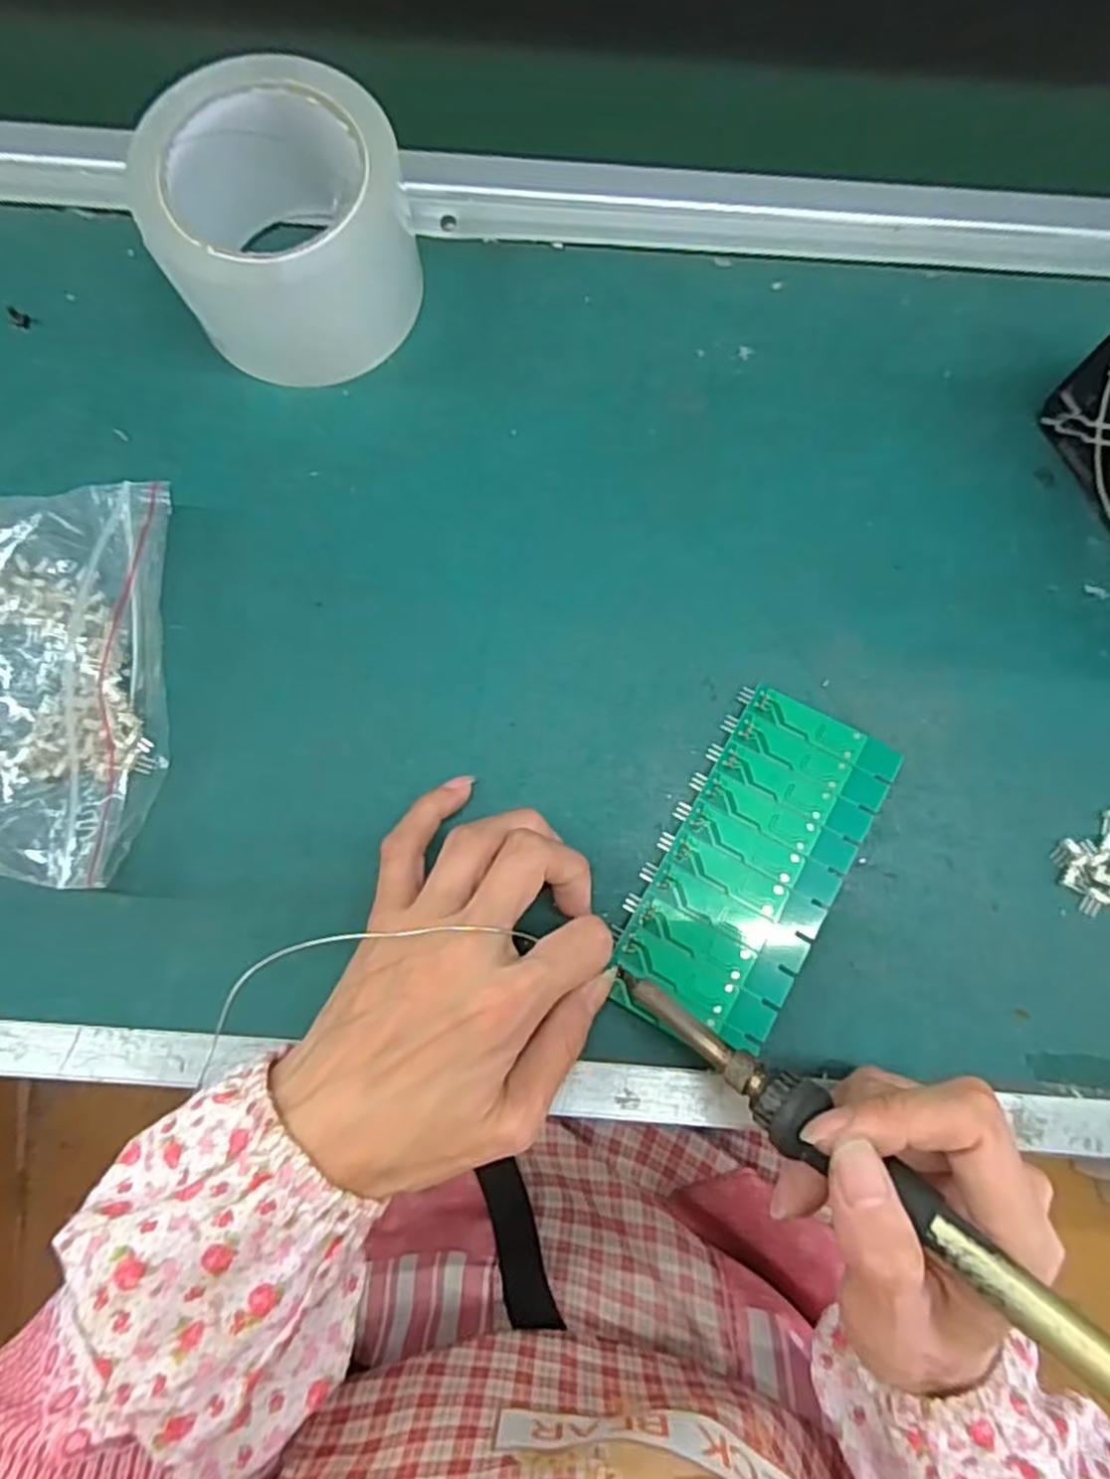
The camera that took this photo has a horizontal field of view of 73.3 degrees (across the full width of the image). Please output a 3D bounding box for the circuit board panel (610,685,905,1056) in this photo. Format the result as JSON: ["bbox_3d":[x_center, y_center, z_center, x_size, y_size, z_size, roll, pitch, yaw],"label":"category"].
[{"bbox_3d":[0.077,0.050,0.290,0.061,0.008,0.136,30,80,6],"label":"circuit board panel"}]

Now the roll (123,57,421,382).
[{"bbox_3d":[-0.114,-0.215,0.317,0.103,0.066,0.096,-4,78,-1],"label":"roll"}]

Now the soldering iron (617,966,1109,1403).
[{"bbox_3d":[0.098,0.130,0.213,0.212,0.015,0.019,31,78,37],"label":"soldering iron"}]

